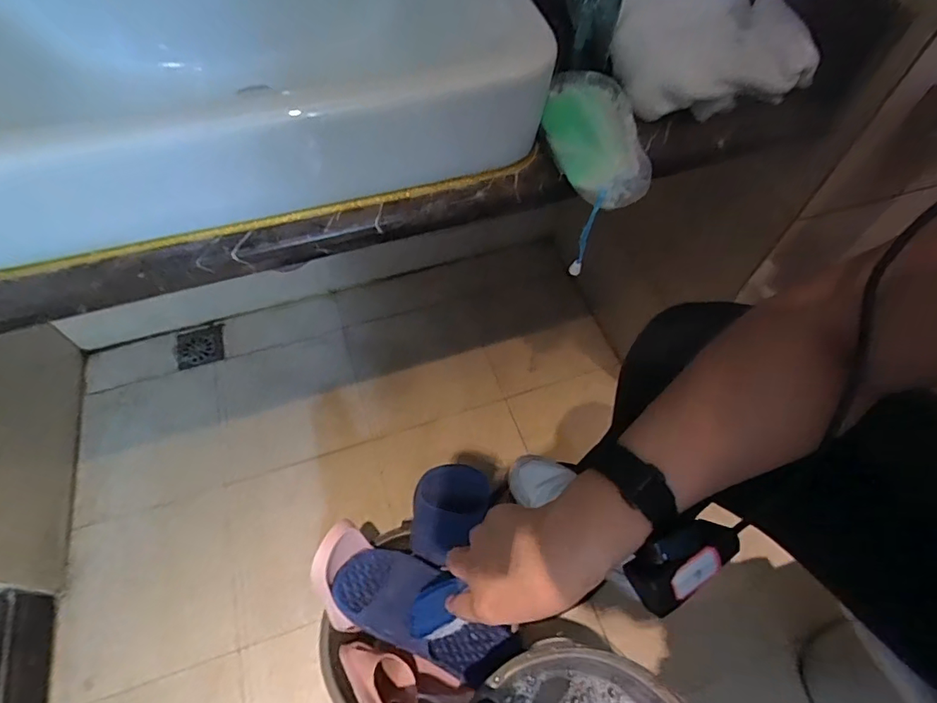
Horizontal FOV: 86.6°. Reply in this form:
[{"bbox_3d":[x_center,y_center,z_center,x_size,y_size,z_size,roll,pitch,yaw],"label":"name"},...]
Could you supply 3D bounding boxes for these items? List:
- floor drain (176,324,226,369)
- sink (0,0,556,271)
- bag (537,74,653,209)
[{"bbox_3d":[-0.628,-0.016,1.167,0.111,0.015,0.103,-15,66,-5],"label":"floor drain"},{"bbox_3d":[-0.231,-0.313,0.490,0.515,0.130,0.410,-16,61,-11],"label":"sink"},{"bbox_3d":[0.115,-0.193,0.465,0.084,0.060,0.127,-1,57,-4],"label":"bag"}]

